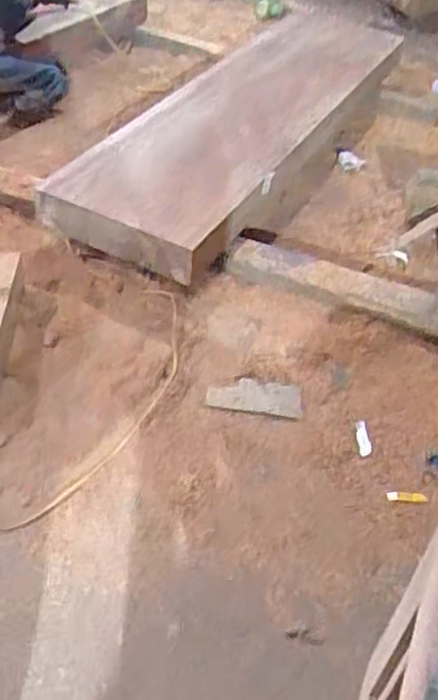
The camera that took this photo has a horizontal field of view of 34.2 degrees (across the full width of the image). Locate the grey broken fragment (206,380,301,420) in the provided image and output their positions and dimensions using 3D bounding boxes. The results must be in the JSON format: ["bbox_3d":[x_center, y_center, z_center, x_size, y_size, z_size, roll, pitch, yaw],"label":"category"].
[{"bbox_3d":[0.091,0.120,1.822,0.239,0.019,0.097,7,44,1],"label":"grey broken fragment"}]

